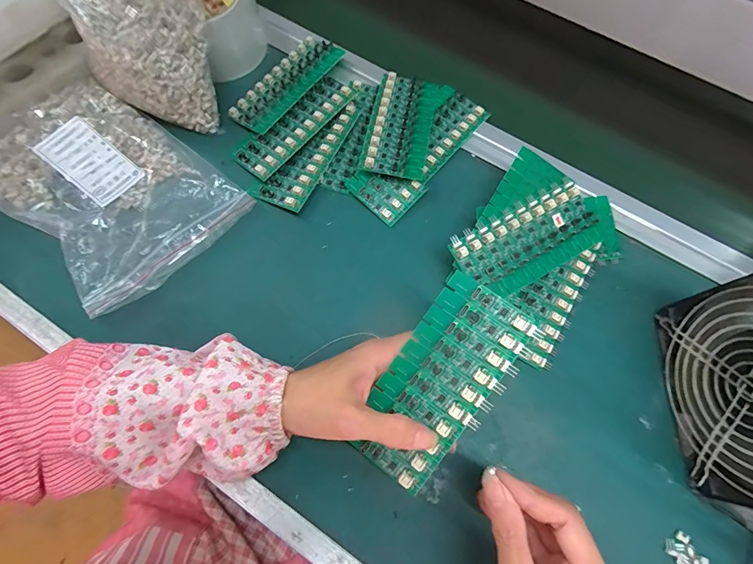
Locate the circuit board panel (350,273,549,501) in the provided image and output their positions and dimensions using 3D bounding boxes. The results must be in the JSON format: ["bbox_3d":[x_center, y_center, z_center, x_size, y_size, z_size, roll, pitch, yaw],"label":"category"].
[{"bbox_3d":[0.042,0.067,0.239,0.065,0.006,0.135,35,93,13],"label":"circuit board panel"}]

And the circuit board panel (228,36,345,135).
[{"bbox_3d":[-0.098,-0.217,0.396,0.054,0.009,0.134,37,73,11],"label":"circuit board panel"}]

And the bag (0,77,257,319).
[{"bbox_3d":[-0.253,-0.091,0.342,0.221,0.029,0.159,40,73,12],"label":"bag"}]

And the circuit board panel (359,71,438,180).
[{"bbox_3d":[0.027,-0.164,0.376,0.060,0.008,0.134,12,65,-1],"label":"circuit board panel"}]

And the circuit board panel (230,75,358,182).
[{"bbox_3d":[-0.083,-0.163,0.376,0.050,0.013,0.138,39,73,11],"label":"circuit board panel"}]

